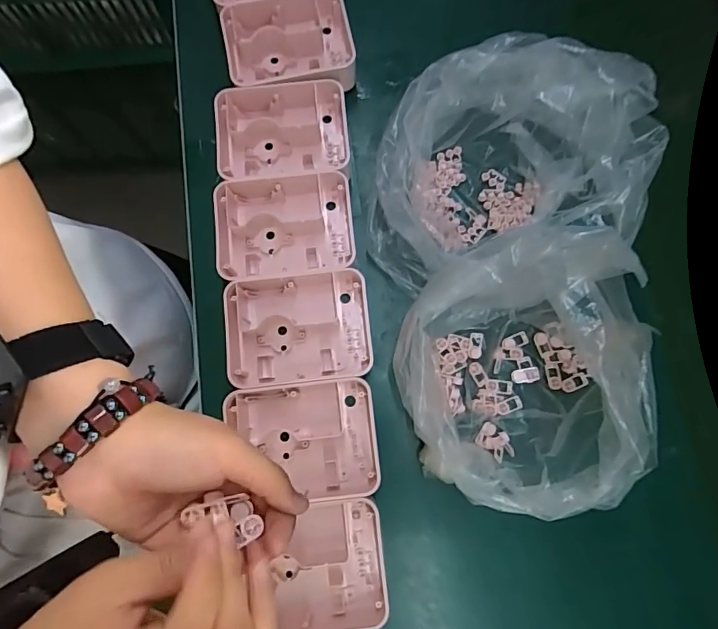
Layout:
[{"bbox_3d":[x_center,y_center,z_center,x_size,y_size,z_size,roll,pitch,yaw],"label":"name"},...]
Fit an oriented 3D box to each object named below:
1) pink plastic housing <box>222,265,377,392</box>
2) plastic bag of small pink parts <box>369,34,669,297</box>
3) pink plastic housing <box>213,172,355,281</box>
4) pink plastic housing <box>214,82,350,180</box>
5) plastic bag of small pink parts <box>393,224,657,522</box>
[{"bbox_3d":[-0.056,0.012,0.432,0.130,0.036,0.102,-6,78,-1],"label":"pink plastic housing"},{"bbox_3d":[0.140,-0.137,0.429,0.234,0.107,0.218,7,78,2],"label":"plastic bag of small pink parts"},{"bbox_3d":[-0.073,-0.083,0.451,0.132,0.037,0.103,-6,78,-1],"label":"pink plastic housing"},{"bbox_3d":[-0.076,-0.180,0.472,0.132,0.039,0.095,-10,78,-1],"label":"pink plastic housing"},{"bbox_3d":[0.120,0.059,0.364,0.161,0.140,0.182,-12,78,-2],"label":"plastic bag of small pink parts"}]

